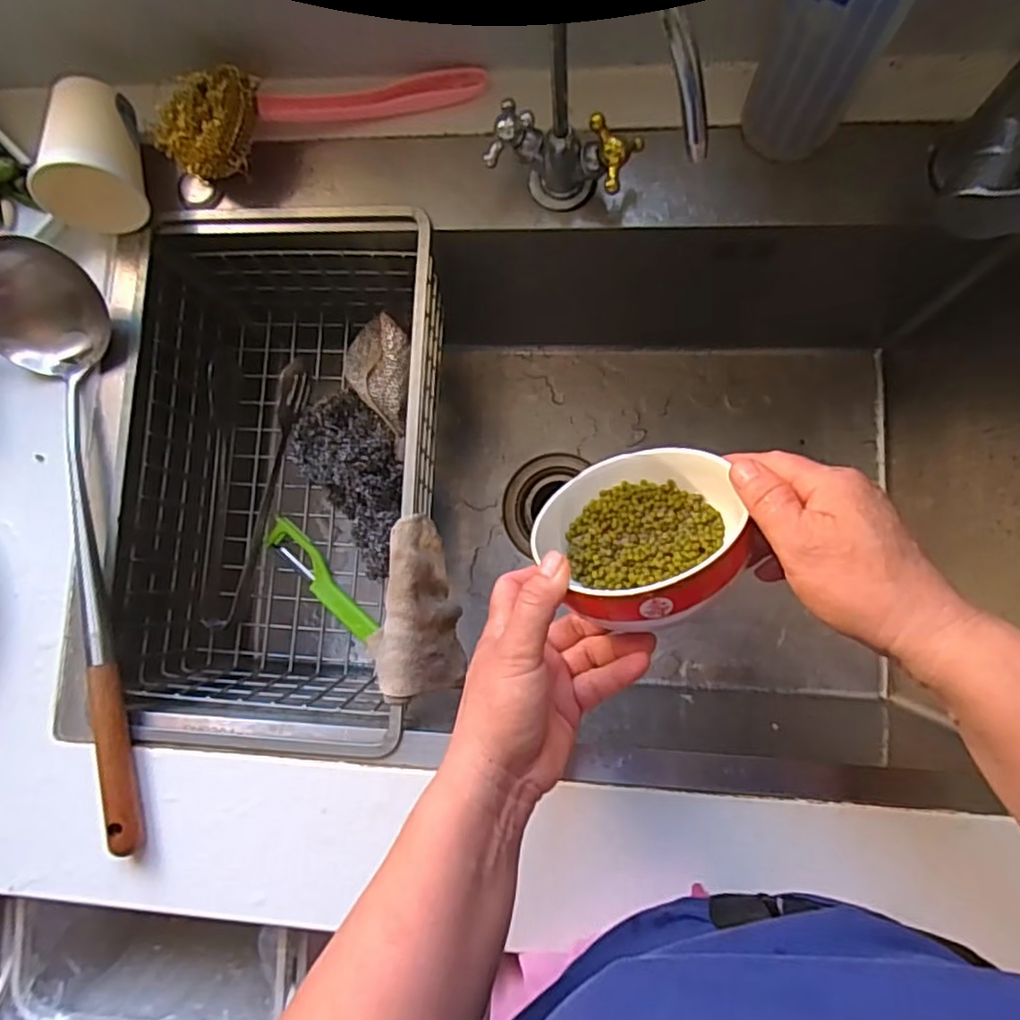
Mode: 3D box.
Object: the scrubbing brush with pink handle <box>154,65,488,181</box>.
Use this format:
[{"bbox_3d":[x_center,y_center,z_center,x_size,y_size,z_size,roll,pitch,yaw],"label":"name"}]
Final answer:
[{"bbox_3d":[-0.132,-0.275,0.462,0.224,0.053,0.061,-8,82,6],"label":"scrubbing brush with pink handle"}]

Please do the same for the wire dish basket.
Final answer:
[{"bbox_3d":[-0.169,-0.025,0.516,0.227,0.114,0.381,1,82,7],"label":"wire dish basket"}]

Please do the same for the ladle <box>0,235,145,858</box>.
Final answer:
[{"bbox_3d":[-0.282,0.018,0.438,0.087,0.059,0.405,-17,82,5],"label":"ladle"}]

